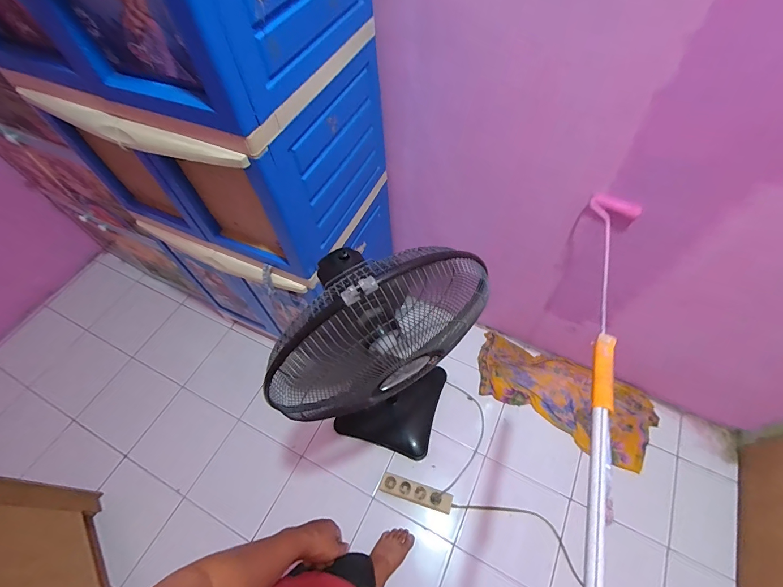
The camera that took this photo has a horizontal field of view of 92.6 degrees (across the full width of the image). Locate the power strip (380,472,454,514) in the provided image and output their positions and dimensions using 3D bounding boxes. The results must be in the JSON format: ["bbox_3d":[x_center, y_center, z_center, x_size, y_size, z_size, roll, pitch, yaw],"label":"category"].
[{"bbox_3d":[0.082,0.662,1.245,0.241,0.047,0.063,14,59,12],"label":"power strip"}]

